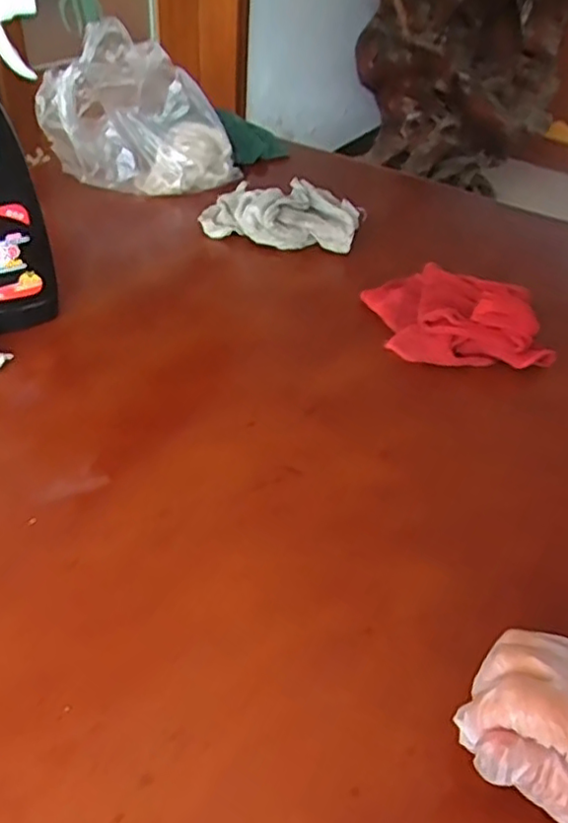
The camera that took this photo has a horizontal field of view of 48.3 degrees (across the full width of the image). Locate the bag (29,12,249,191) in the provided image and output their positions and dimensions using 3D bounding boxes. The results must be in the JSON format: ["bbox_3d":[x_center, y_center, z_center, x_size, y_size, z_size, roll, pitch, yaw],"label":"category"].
[{"bbox_3d":[-0.176,-0.357,0.779,0.217,0.151,0.152,-12,44,-18],"label":"bag"}]

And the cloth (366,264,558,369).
[{"bbox_3d":[0.165,-0.096,0.602,0.157,0.041,0.146,-2,42,-8],"label":"cloth"}]

